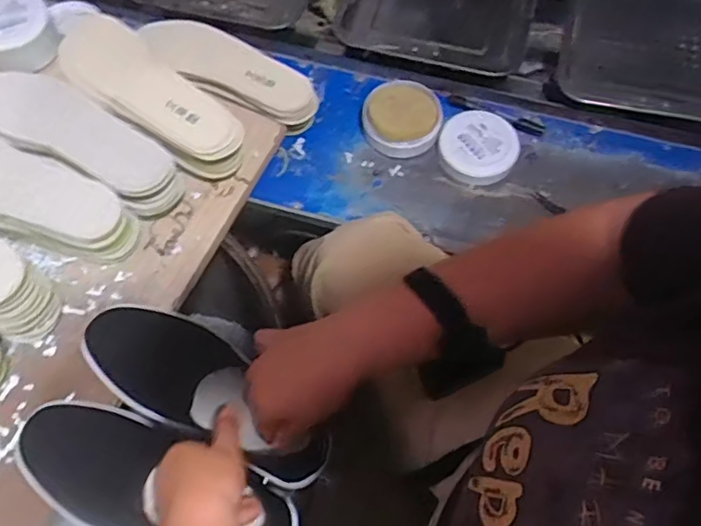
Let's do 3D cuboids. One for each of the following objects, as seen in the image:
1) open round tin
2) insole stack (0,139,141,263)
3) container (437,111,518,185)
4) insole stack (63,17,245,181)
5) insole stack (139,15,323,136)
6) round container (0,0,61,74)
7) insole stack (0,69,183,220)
[{"bbox_3d":[0.069,-0.193,0.783,0.106,0.041,0.108,0,64,-1],"label":"open round tin"},{"bbox_3d":[-0.363,-0.070,0.635,0.255,0.083,0.090,22,65,10],"label":"insole stack"},{"bbox_3d":[0.170,-0.157,0.771,0.099,0.022,0.110,20,65,9],"label":"container"},{"bbox_3d":[-0.240,-0.193,0.699,0.265,0.071,0.104,40,70,17],"label":"insole stack"},{"bbox_3d":[-0.158,-0.257,0.758,0.249,0.048,0.105,27,65,-4],"label":"insole stack"},{"bbox_3d":[-0.430,-0.297,0.740,0.101,0.053,0.097,-33,69,-16],"label":"round container"},{"bbox_3d":[-0.309,-0.132,0.664,0.250,0.088,0.095,29,67,13],"label":"insole stack"}]

